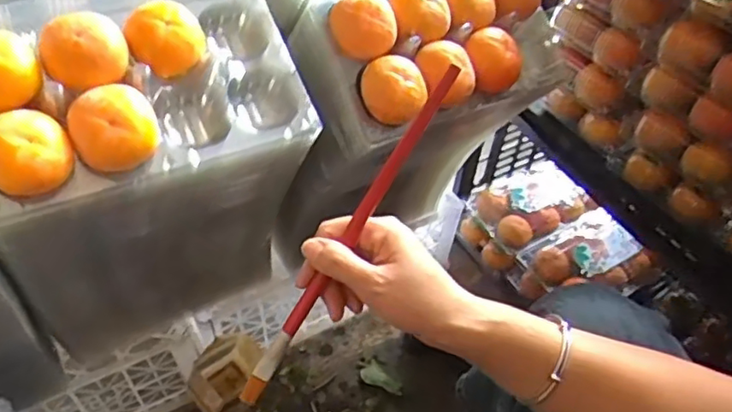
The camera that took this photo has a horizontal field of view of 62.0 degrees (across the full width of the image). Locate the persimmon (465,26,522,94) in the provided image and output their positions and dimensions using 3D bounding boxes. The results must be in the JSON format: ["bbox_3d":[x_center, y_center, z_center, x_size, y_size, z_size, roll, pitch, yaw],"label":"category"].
[{"bbox_3d":[0.119,-0.134,0.574,0.052,0.050,0.052,16,50,9],"label":"persimmon"}]

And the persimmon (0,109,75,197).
[{"bbox_3d":[-0.223,-0.036,0.399,0.054,0.042,0.041,-34,60,-28],"label":"persimmon"}]

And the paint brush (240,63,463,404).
[{"bbox_3d":[-0.012,0.020,0.419,0.012,0.013,0.267,32,91,21],"label":"paint brush"}]

